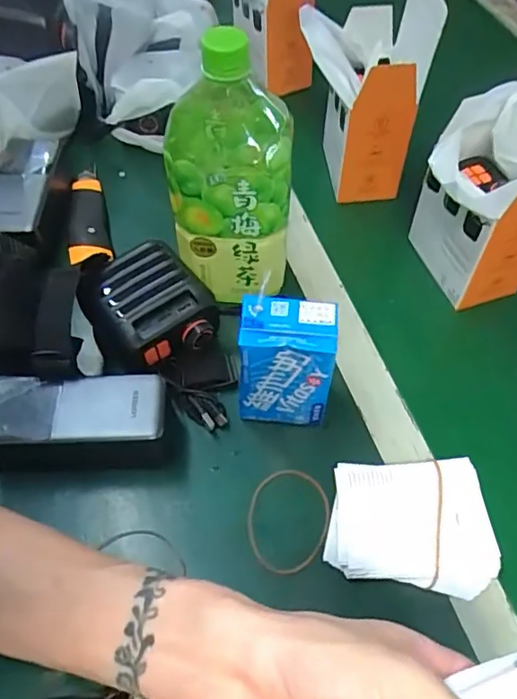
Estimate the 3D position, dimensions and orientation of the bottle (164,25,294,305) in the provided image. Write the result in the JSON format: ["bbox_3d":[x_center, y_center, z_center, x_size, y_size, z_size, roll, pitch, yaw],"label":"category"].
[{"bbox_3d":[-0.021,-0.137,0.431,0.091,0.203,0.082,5,55,4],"label":"bottle"}]

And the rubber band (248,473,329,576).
[{"bbox_3d":[0.021,0.124,0.407,0.058,0.004,0.072,13,68,12],"label":"rubber band"}]

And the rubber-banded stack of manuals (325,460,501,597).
[{"bbox_3d":[0.108,0.122,0.397,0.113,0.011,0.088,3,54,2],"label":"rubber-banded stack of manuals"}]

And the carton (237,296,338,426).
[{"bbox_3d":[0.018,0.013,0.407,0.067,0.108,0.039,4,55,3],"label":"carton"}]

